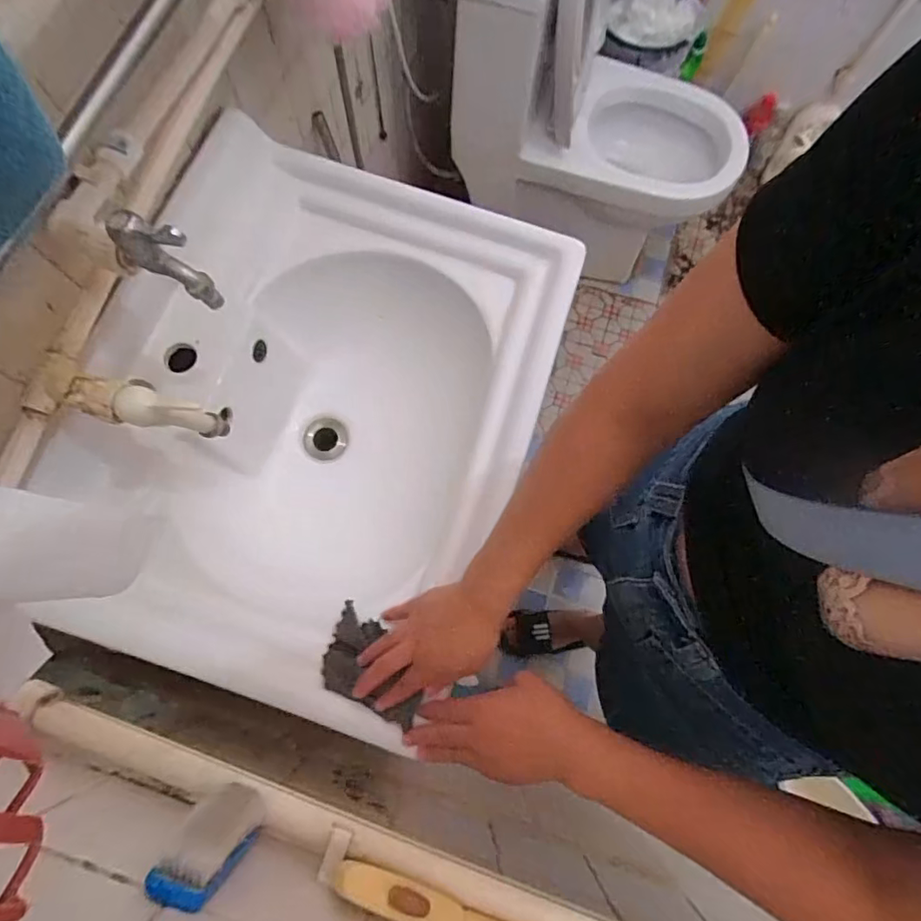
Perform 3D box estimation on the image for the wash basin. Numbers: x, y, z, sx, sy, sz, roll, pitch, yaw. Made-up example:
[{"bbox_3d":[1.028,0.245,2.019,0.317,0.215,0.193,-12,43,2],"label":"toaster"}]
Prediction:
[{"bbox_3d":[-0.158,-0.051,0.651,0.467,0.184,0.596,19,74,4],"label":"wash basin"}]

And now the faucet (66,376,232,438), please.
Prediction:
[{"bbox_3d":[-0.286,-0.048,0.478,0.125,0.089,0.041,11,74,1],"label":"faucet"}]

